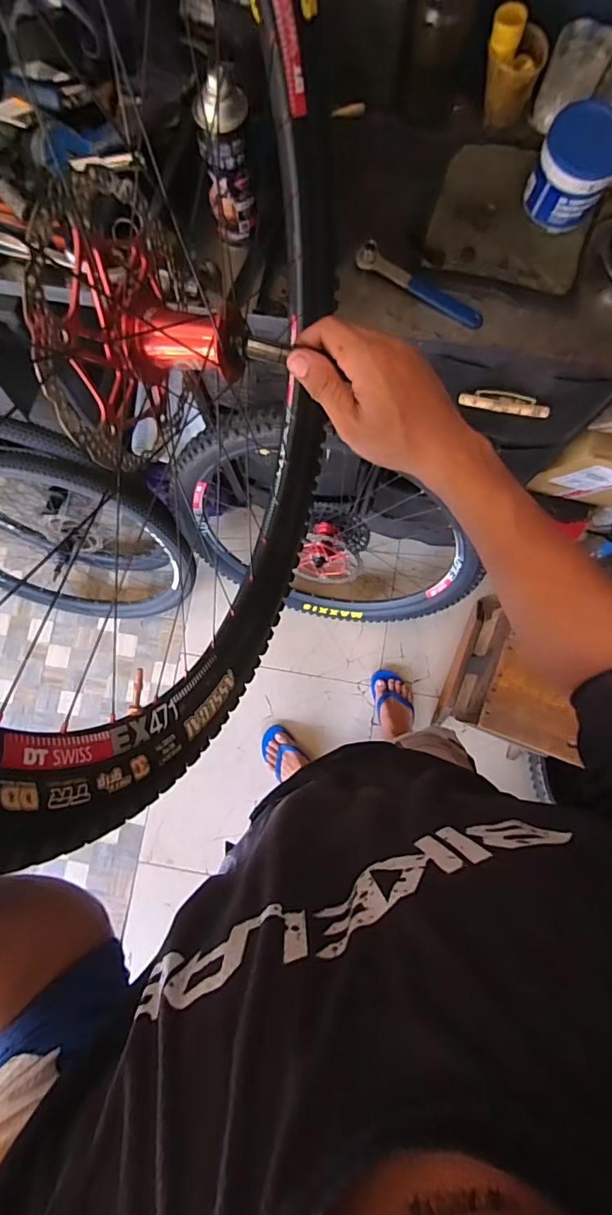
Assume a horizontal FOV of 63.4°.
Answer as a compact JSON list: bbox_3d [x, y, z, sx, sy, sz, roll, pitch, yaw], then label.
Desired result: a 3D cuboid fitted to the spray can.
[{"bbox_3d":[-0.097,-0.547,0.618,0.058,0.166,0.053,0,82,1],"label":"spray can"}]

